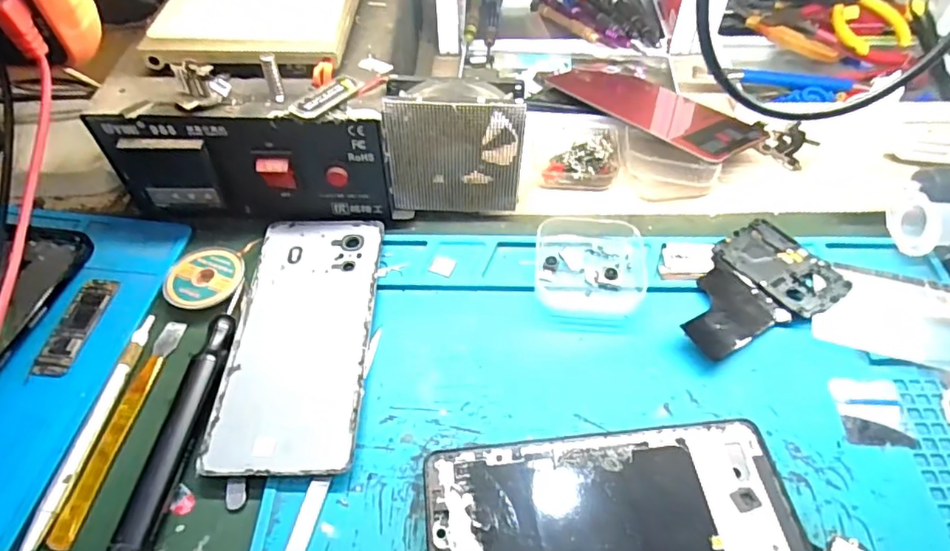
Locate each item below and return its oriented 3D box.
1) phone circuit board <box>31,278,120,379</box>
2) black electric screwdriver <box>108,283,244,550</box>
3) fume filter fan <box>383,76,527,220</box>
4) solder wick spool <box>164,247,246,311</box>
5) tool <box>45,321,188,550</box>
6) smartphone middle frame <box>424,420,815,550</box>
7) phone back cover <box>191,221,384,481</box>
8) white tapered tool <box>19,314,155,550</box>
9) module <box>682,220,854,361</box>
[{"bbox_3d":[-0.224,0.027,0.321,0.021,0.004,0.062,4,53,3],"label":"phone circuit board"},{"bbox_3d":[-0.142,0.065,0.286,0.018,0.012,0.140,2,53,3],"label":"black electric screwdriver"},{"bbox_3d":[-0.013,-0.078,0.351,0.081,0.083,0.033,-3,53,-2],"label":"fume filter fan"},{"bbox_3d":[-0.159,0.001,0.339,0.043,0.007,0.045,-11,53,-7],"label":"solder wick spool"},{"bbox_3d":[-0.178,0.075,0.291,0.012,0.008,0.121,5,53,4],"label":"tool"},{"bbox_3d":[0.061,0.108,0.256,0.160,0.007,0.075,-5,53,-3],"label":"smartphone middle frame"},{"bbox_3d":[-0.095,0.031,0.318,0.072,0.007,0.160,0,53,1],"label":"phone back cover"},{"bbox_3d":[-0.191,0.080,0.281,0.009,0.005,0.143,4,53,4],"label":"white tapered tool"},{"bbox_3d":[0.158,0.007,0.332,0.105,0.009,0.067,-27,57,-18],"label":"module"}]

